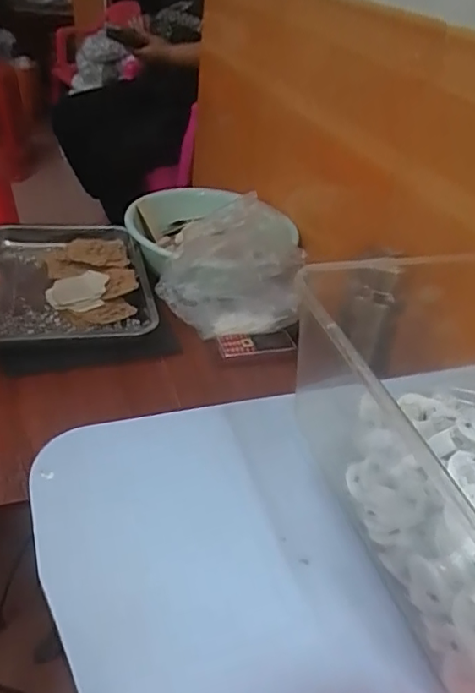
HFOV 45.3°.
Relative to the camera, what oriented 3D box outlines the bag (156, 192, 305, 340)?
[{"bbox_3d":[-0.001,-0.120,0.867,0.224,0.174,0.098,12,37,6],"label":"bag"}]

